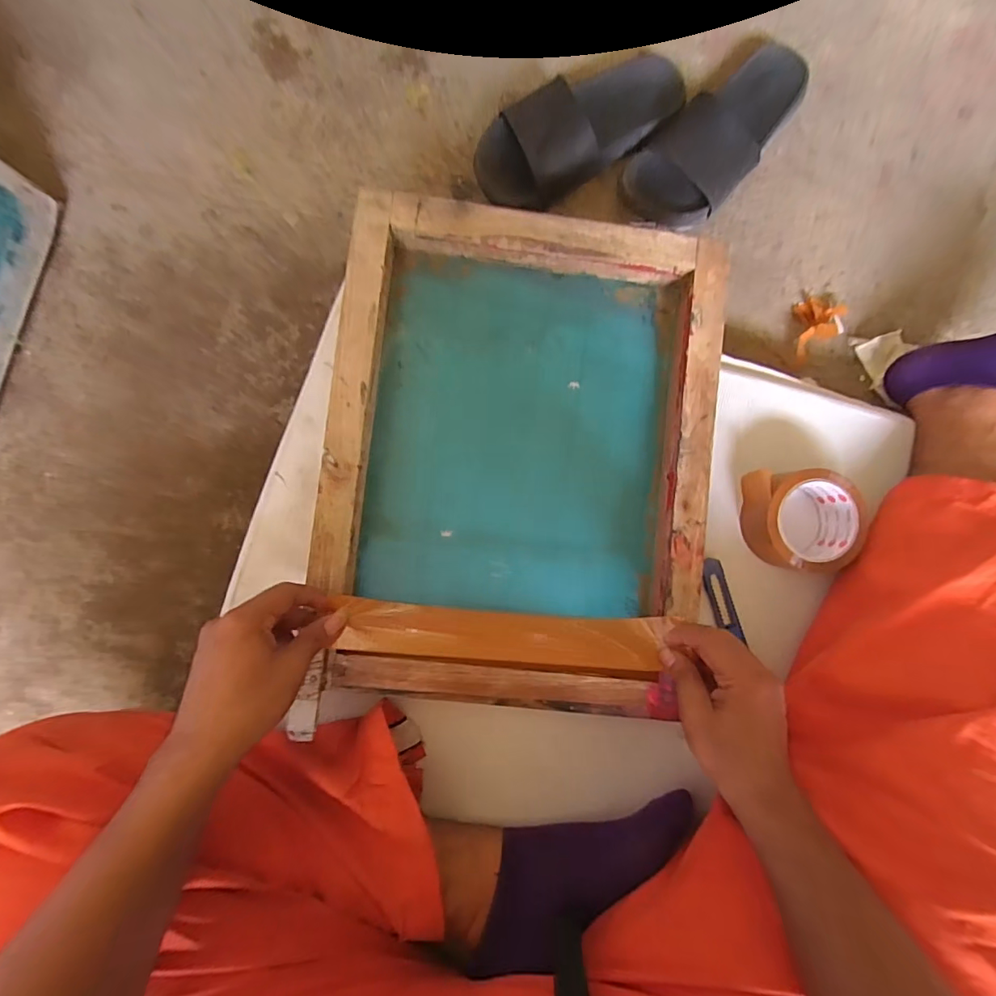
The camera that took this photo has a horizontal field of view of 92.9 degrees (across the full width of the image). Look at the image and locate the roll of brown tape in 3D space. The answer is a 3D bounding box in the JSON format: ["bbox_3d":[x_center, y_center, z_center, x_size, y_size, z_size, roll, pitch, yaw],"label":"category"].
[{"bbox_3d":[0.310,0.024,0.485,0.097,0.058,0.095,0,88,-4],"label":"roll of brown tape"}]

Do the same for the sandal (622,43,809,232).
[{"bbox_3d":[0.268,-0.438,0.567,0.114,0.067,0.259,41,86,-1],"label":"sandal"}]

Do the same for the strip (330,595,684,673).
[{"bbox_3d":[0.004,0.129,0.443,0.286,0.041,0.054,4,88,0],"label":"strip"}]

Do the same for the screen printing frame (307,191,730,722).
[{"bbox_3d":[0.023,-0.040,0.470,0.361,0.056,0.460,6,88,-3],"label":"screen printing frame"}]

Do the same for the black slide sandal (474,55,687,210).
[{"bbox_3d":[0.094,-0.438,0.551,0.263,0.066,0.112,-35,90,-4],"label":"black slide sandal"}]

